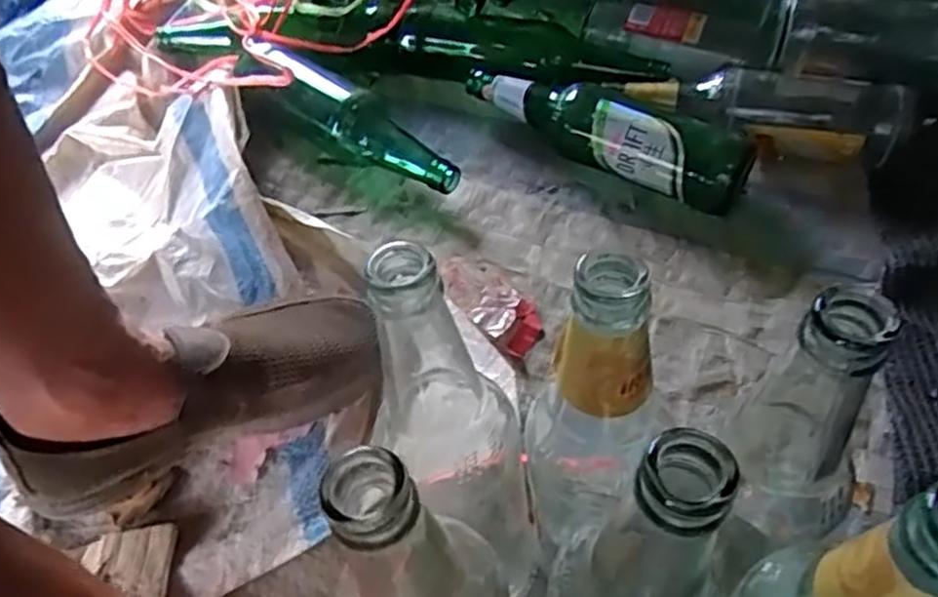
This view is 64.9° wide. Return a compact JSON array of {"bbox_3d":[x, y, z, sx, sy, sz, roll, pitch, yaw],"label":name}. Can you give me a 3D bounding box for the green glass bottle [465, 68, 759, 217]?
[{"bbox_3d":[0.114,-0.149,0.649,0.262,0.065,0.064,24,57,23],"label":"green glass bottle"}]

